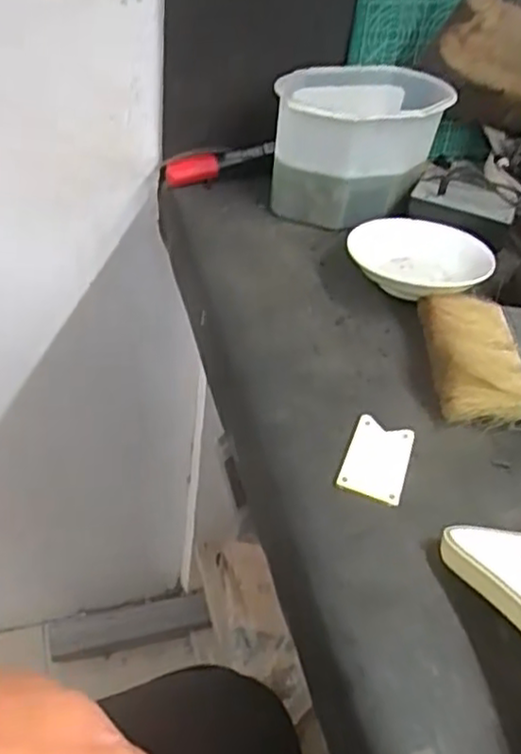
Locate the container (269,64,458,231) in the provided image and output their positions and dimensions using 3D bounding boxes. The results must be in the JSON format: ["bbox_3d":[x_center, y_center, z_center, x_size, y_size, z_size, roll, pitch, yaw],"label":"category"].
[{"bbox_3d":[0.077,-0.185,0.576,0.135,0.092,0.089,1,47,-6],"label":"container"}]

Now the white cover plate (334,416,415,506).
[{"bbox_3d":[0.069,0.046,0.417,0.036,0.006,0.056,18,45,9],"label":"white cover plate"}]

